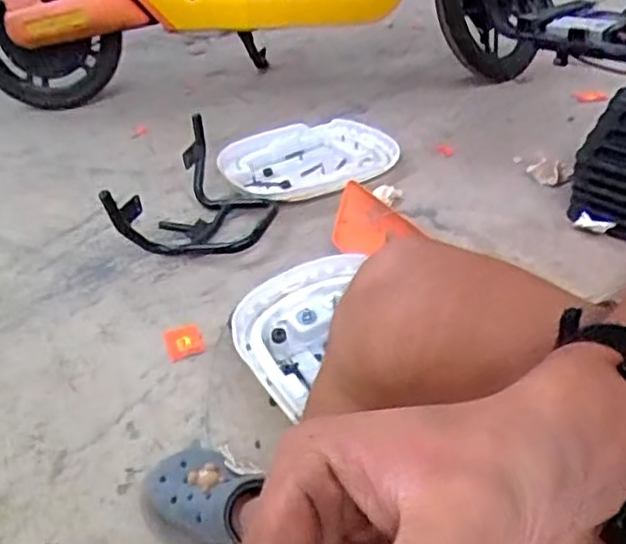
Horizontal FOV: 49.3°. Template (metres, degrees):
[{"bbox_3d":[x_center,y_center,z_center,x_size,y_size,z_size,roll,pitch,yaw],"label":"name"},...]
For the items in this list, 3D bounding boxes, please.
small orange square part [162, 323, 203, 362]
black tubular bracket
[{"bbox_3d":[-0.190,0.102,1.006,0.052,0.007,0.068,-14,37,-14],"label":"small orange square part"},{"bbox_3d":[-0.205,-0.150,1.210,0.267,0.180,0.276,-5,35,-3],"label":"black tubular bracket"}]

